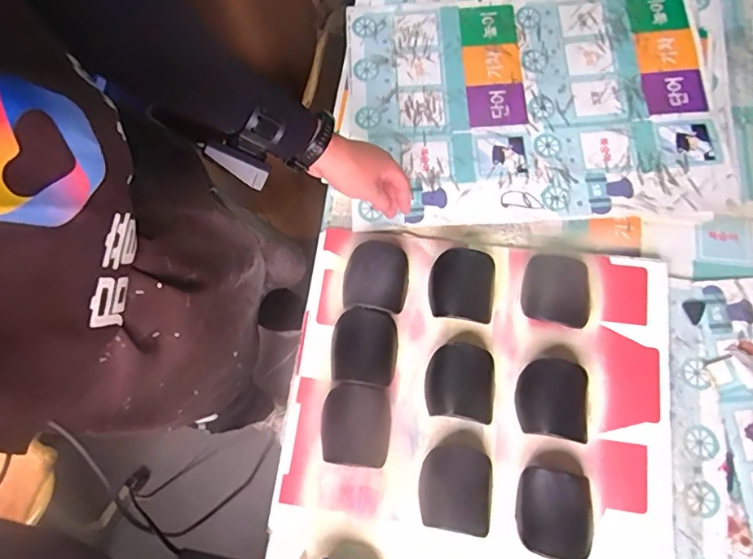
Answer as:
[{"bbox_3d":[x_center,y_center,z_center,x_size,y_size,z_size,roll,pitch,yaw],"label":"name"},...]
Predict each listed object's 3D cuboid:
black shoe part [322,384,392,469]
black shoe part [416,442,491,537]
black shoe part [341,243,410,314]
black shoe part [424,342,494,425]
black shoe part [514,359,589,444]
[{"bbox_3d":[-0.024,0.175,0.614,0.084,0.041,0.093,3,74,3],"label":"black shoe part"},{"bbox_3d":[0.092,0.243,0.587,0.079,0.025,0.089,8,75,4],"label":"black shoe part"},{"bbox_3d":[0.000,-0.003,0.664,0.082,0.041,0.092,8,75,4],"label":"black shoe part"},{"bbox_3d":[0.102,0.124,0.615,0.081,0.054,0.091,8,75,4],"label":"black shoe part"},{"bbox_3d":[0.211,0.144,0.607,0.080,0.042,0.090,10,75,4],"label":"black shoe part"}]

